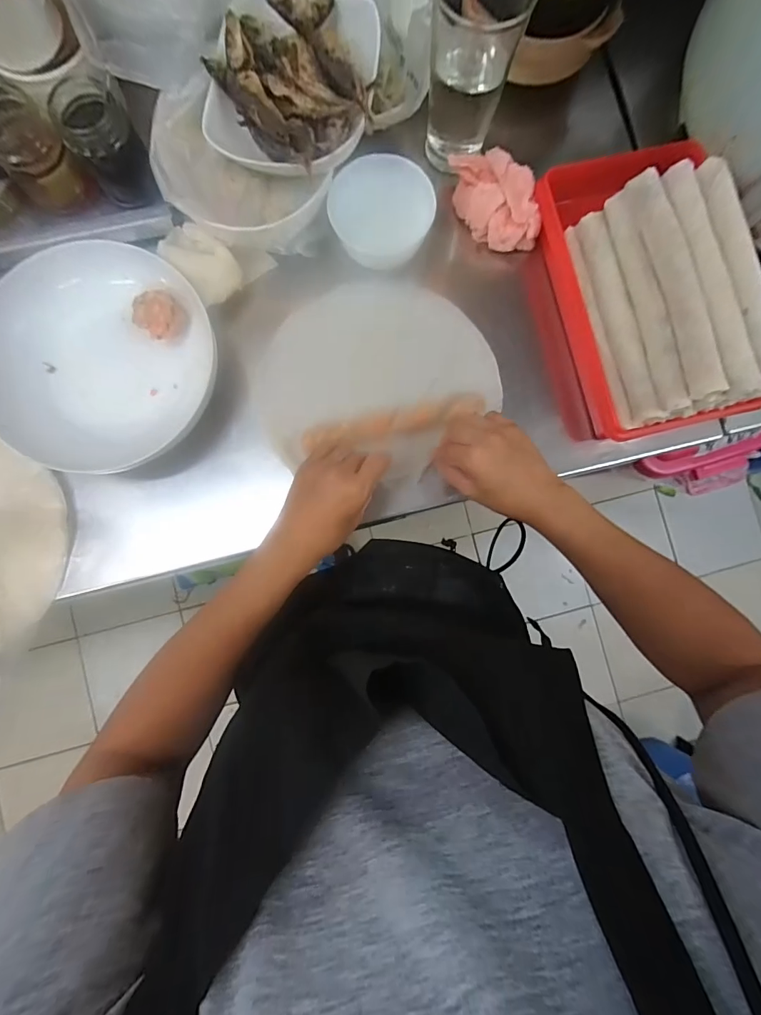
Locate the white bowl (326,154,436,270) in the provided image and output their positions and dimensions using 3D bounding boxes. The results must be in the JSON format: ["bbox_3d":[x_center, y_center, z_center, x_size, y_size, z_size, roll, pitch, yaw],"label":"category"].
[{"bbox_3d":[0.000,-0.301,0.433,0.103,0.042,0.085,4,86,-2],"label":"white bowl"}]

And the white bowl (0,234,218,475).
[{"bbox_3d":[-0.275,-0.148,0.420,0.212,0.040,0.222,0,86,-3],"label":"white bowl"}]

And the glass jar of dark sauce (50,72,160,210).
[{"bbox_3d":[-0.275,-0.366,0.430,0.061,0.094,0.051,-29,88,-4],"label":"glass jar of dark sauce"}]

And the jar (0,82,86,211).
[{"bbox_3d":[-0.346,-0.353,0.419,0.061,0.084,0.068,-41,89,-4],"label":"jar"}]

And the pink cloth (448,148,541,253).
[{"bbox_3d":[0.121,-0.326,0.447,0.075,0.035,0.101,-7,87,-3],"label":"pink cloth"}]

